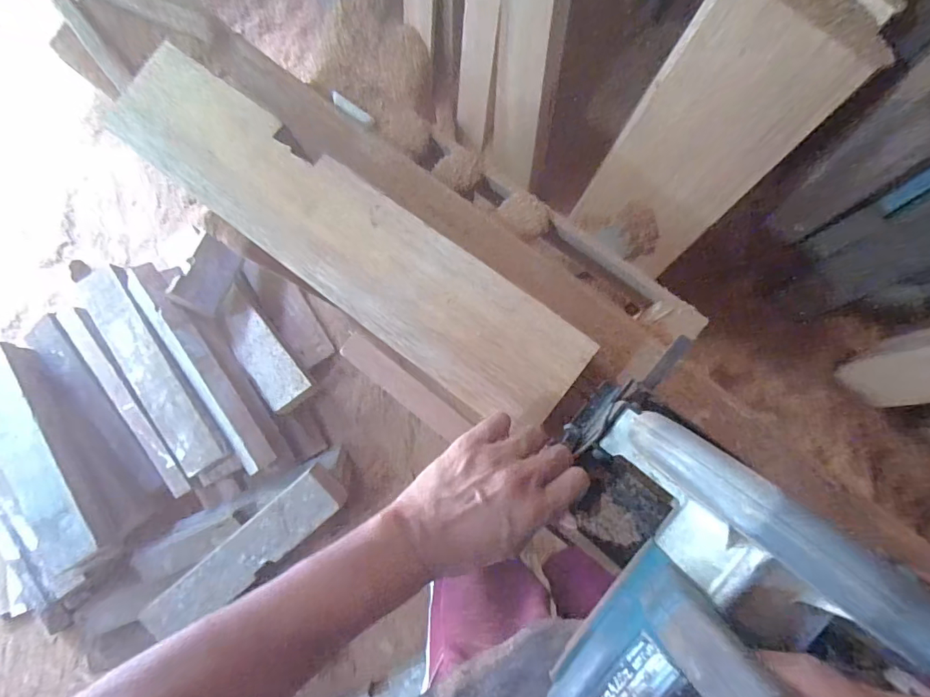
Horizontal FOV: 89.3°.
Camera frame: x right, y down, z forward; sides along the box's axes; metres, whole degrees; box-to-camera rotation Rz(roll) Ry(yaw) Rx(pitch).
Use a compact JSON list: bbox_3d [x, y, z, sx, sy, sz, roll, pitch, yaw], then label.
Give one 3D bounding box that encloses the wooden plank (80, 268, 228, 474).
[{"bbox_3d":[-0.764,0.052,1.144,0.119,0.051,0.548,-32,85,2],"label":"wooden plank"}]

